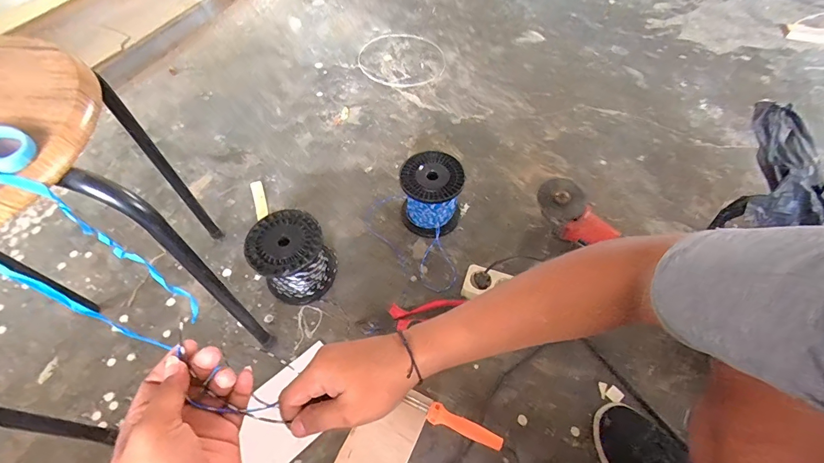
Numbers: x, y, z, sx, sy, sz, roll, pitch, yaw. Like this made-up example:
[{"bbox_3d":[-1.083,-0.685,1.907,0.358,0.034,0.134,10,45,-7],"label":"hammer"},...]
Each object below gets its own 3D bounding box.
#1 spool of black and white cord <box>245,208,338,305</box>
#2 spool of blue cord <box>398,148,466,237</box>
[{"bbox_3d":[-0.206,0.045,0.693,0.128,0.117,0.121,0,56,0],"label":"spool of black and white cord"},{"bbox_3d":[0.036,-0.068,0.763,0.116,0.128,0.108,0,56,0],"label":"spool of blue cord"}]

